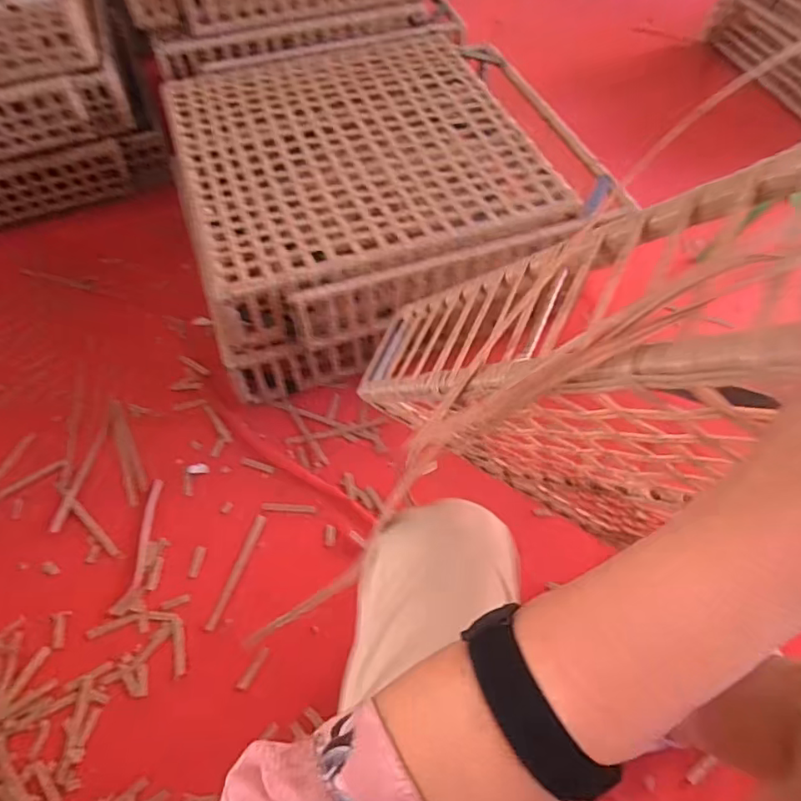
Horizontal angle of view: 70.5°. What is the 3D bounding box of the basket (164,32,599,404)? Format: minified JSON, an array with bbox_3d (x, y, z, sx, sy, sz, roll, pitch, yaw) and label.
[{"bbox_3d":[-0.102,-0.435,1.194,0.641,0.292,0.701,-16,59,-12],"label":"basket"}]

